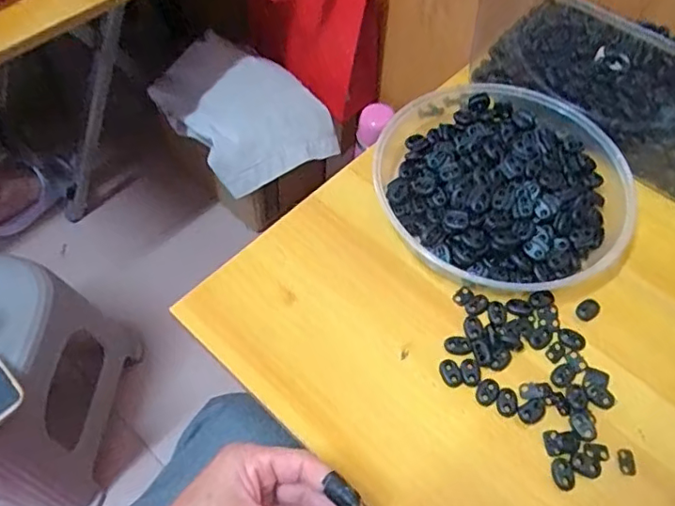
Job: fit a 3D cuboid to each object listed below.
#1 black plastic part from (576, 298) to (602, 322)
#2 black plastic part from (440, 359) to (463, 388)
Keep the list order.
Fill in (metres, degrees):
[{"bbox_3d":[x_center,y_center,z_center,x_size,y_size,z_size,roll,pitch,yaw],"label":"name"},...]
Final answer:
[{"bbox_3d":[0.211,0.048,0.481,0.022,0.004,0.016,-32,64,-19],"label":"black plastic part"},{"bbox_3d":[0.089,0.094,0.447,0.015,0.004,0.022,-17,60,-12],"label":"black plastic part"}]

